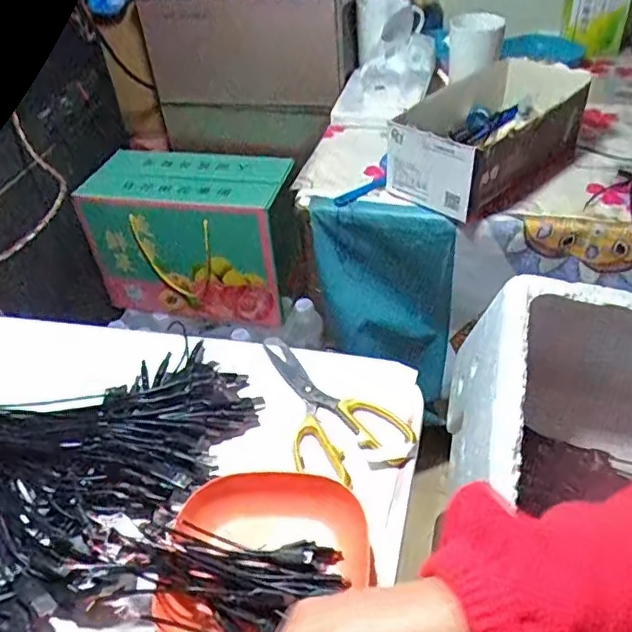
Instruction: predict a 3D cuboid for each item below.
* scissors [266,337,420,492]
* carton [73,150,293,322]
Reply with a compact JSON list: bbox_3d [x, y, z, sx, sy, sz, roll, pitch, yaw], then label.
[{"bbox_3d":[-0.005,0.084,0.533,0.185,0.012,0.086,31,52,33],"label":"scissors"},{"bbox_3d":[-0.196,-0.135,1.052,0.333,0.236,0.156,8,43,14],"label":"carton"}]

